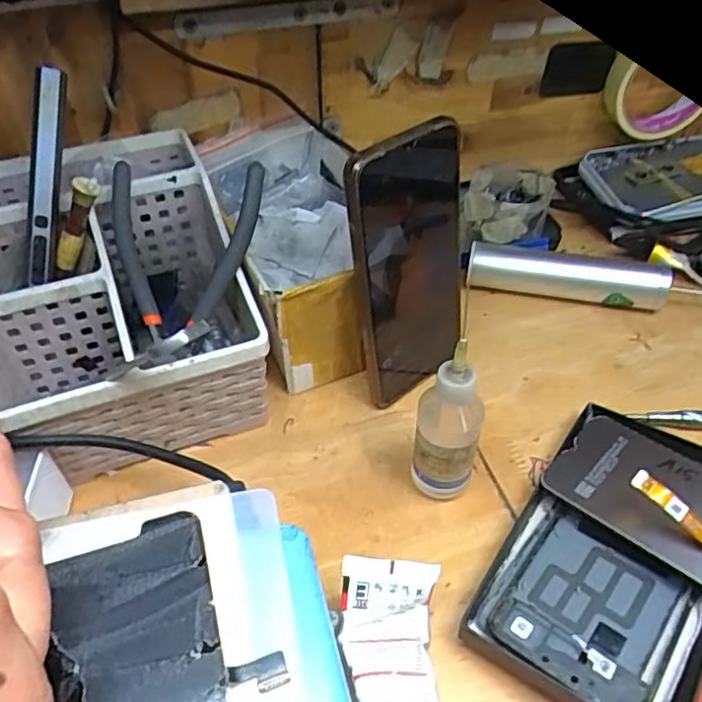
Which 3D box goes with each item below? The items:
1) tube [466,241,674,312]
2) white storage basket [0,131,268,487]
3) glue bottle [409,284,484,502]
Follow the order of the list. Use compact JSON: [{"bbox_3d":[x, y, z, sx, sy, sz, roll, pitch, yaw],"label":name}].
[{"bbox_3d":[0.164,-0.056,0.491,0.144,0.031,0.028,8,46,9],"label":"tube"},{"bbox_3d":[-0.153,-0.040,0.415,0.156,0.101,0.203,-15,47,-13],"label":"white storage basket"},{"bbox_3d":[0.051,0.030,0.332,0.033,0.124,0.027,7,46,8],"label":"glue bottle"}]

